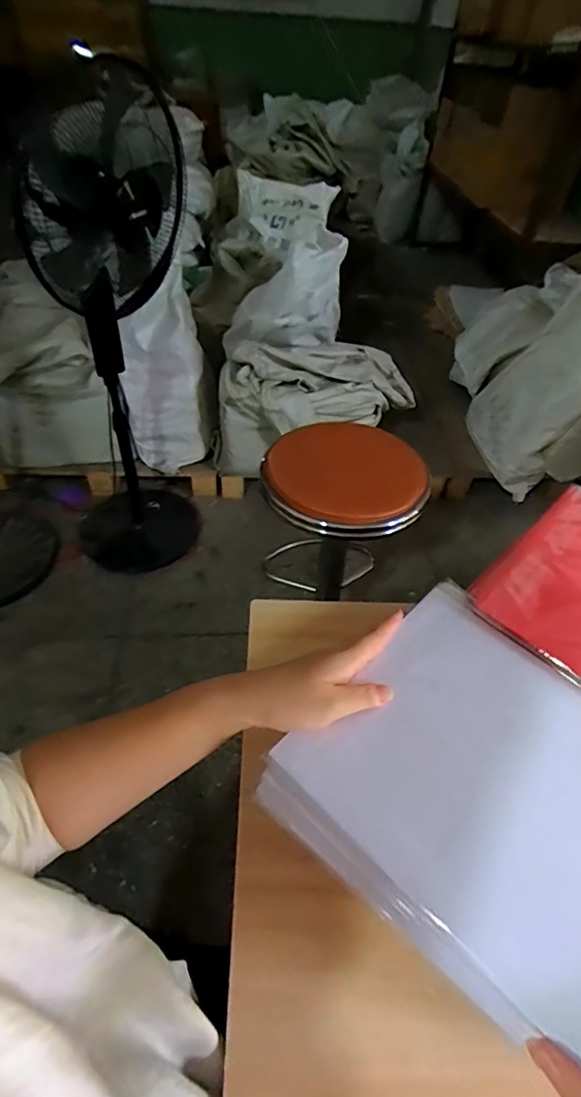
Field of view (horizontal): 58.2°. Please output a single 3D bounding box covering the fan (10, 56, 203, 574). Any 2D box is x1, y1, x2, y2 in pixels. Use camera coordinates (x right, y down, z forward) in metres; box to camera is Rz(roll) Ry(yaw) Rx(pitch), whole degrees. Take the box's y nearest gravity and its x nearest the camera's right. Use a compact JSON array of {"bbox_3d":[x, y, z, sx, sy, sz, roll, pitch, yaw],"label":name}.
[{"bbox_3d":[-0.444,-0.450,1.439,0.352,1.197,0.467,-8,48,-11],"label":"fan"}]

